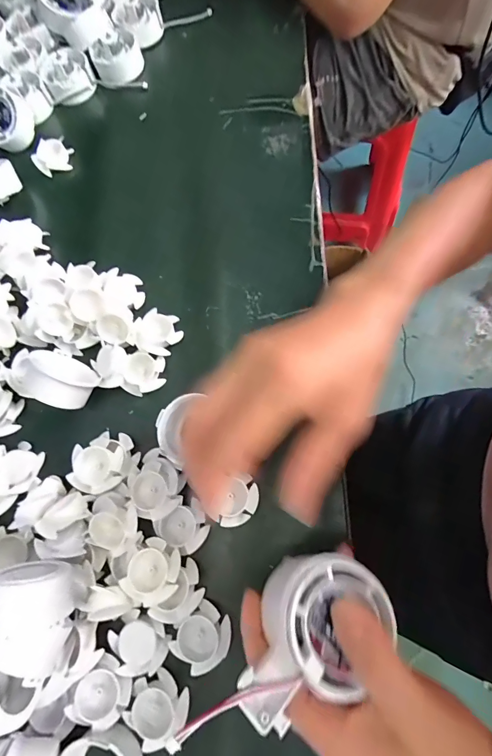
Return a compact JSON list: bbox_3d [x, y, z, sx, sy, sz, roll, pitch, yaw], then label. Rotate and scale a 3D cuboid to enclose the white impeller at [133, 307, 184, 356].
[{"bbox_3d":[-0.076,-0.039,0.320,0.039,0.015,0.037,-1,73,4],"label":"white impeller"}]

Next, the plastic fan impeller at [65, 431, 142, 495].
[{"bbox_3d":[-0.111,0.066,0.289,0.049,0.021,0.040,-31,76,-9],"label":"plastic fan impeller"}]

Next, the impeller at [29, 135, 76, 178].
[{"bbox_3d":[-0.206,-0.237,0.396,0.037,0.013,0.038,1,73,5],"label":"impeller"}]

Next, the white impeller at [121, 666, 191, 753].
[{"bbox_3d":[-0.060,0.218,0.244,0.037,0.016,0.036,-1,73,4],"label":"white impeller"}]

